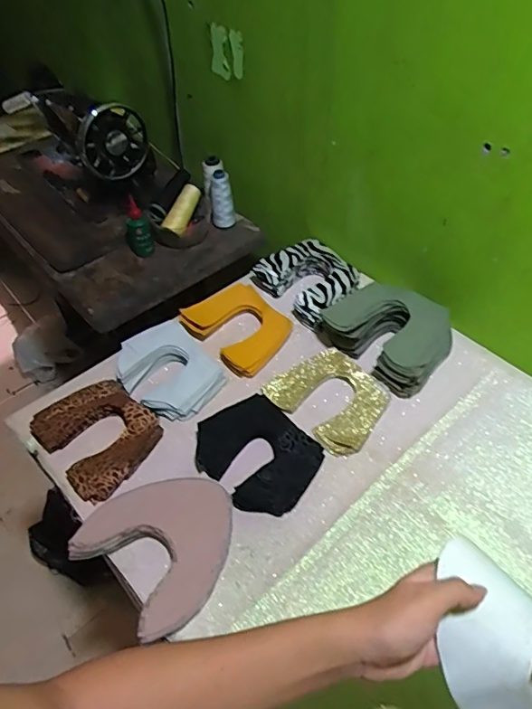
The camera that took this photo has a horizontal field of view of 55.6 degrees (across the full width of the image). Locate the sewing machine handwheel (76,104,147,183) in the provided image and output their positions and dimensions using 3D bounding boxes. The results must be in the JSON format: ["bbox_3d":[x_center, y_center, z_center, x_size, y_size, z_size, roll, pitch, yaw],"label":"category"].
[{"bbox_3d":[-0.277,-0.392,0.935,0.028,0.132,0.138,33,58,27],"label":"sewing machine handwheel"}]

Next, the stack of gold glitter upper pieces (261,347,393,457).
[{"bbox_3d":[0.096,0.061,0.725,0.139,0.016,0.155,-36,57,-25],"label":"stack of gold glitter upper pieces"}]

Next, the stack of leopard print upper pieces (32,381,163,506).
[{"bbox_3d":[-0.228,0.108,0.694,0.158,0.030,0.133,36,60,29],"label":"stack of leopard print upper pieces"}]

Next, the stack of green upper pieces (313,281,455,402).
[{"bbox_3d":[0.183,-0.039,0.764,0.177,0.078,0.145,33,59,27],"label":"stack of green upper pieces"}]

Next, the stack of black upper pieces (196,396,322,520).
[{"bbox_3d":[-0.012,0.129,0.662,0.128,0.031,0.162,-36,57,-25],"label":"stack of black upper pieces"}]

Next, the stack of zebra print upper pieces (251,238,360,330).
[{"bbox_3d":[0.079,-0.123,0.865,0.137,0.059,0.162,-33,55,-23],"label":"stack of zebra print upper pieces"}]

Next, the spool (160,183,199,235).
[{"bbox_3d":[-0.160,-0.282,0.976,0.035,0.037,0.112,17,69,17],"label":"spool"}]

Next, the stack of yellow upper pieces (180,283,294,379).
[{"bbox_3d":[-0.045,-0.047,0.813,0.160,0.040,0.130,34,59,28],"label":"stack of yellow upper pieces"}]

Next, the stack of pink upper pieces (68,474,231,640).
[{"bbox_3d":[-0.118,0.215,0.591,0.169,0.028,0.162,34,59,28],"label":"stack of pink upper pieces"}]

